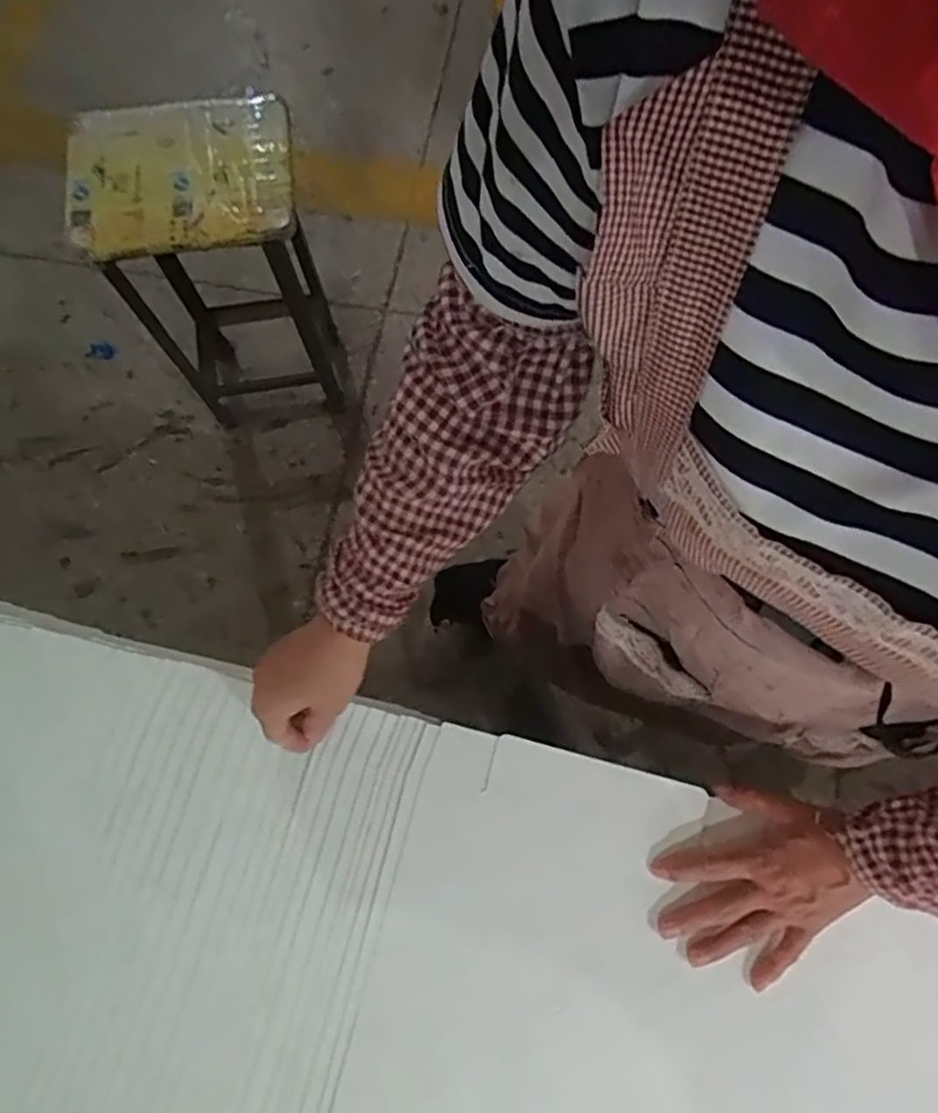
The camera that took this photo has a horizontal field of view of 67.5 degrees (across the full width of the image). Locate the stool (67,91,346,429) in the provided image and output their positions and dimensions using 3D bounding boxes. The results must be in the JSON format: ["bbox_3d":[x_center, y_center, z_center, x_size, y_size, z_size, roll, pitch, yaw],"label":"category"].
[{"bbox_3d":[-0.394,-0.463,1.217,0.307,0.573,0.273,-8,75,-1],"label":"stool"}]

